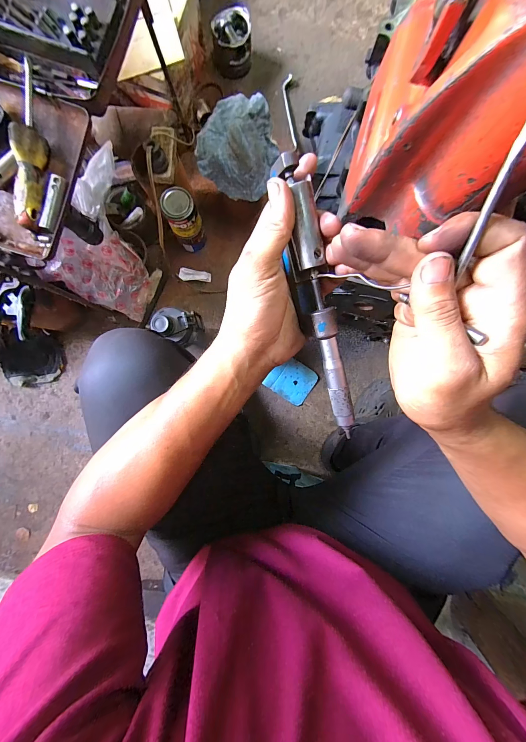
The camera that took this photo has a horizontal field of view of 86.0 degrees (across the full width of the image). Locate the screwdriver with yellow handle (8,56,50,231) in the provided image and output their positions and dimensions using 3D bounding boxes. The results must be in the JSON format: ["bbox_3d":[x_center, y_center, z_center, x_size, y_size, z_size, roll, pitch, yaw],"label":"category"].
[{"bbox_3d":[-0.294,-0.284,0.356,0.034,0.030,0.196,4,89,0],"label":"screwdriver with yellow handle"}]

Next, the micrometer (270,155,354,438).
[{"bbox_3d":[0.045,-0.049,0.225,0.022,0.018,0.215,-16,106,0],"label":"micrometer"}]

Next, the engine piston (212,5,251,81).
[{"bbox_3d":[-0.077,-0.815,0.709,0.098,0.074,0.115,-6,89,0],"label":"engine piston"}]

